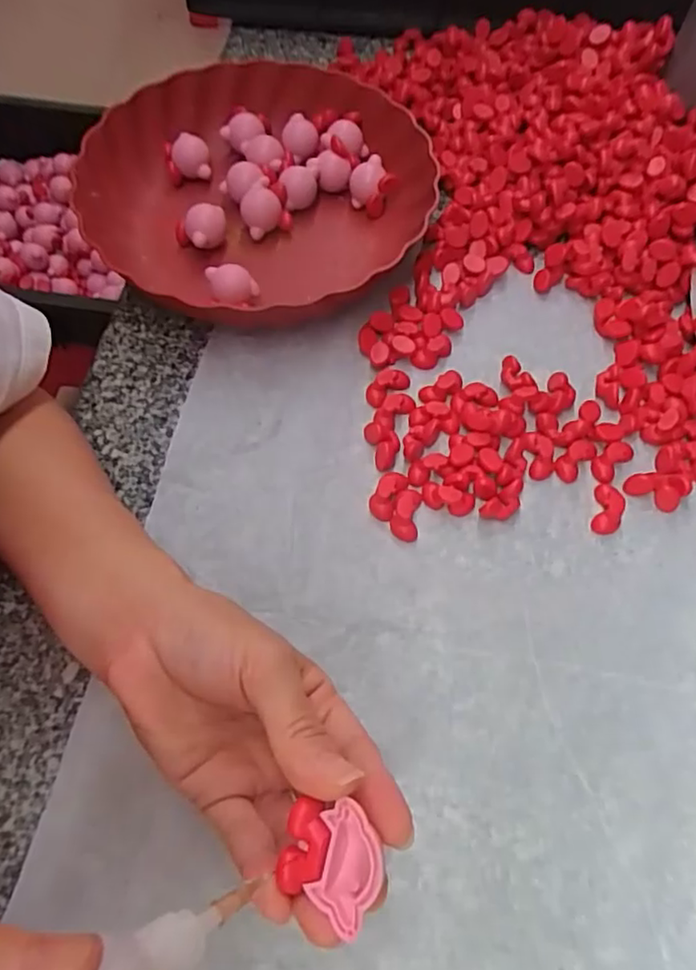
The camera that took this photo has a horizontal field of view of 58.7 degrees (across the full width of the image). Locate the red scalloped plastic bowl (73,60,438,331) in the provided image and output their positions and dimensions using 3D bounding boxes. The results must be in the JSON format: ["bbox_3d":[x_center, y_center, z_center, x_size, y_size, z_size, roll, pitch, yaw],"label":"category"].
[{"bbox_3d":[-0.065,-0.214,0.451,0.240,0.042,0.246,1,65,-2],"label":"red scalloped plastic bowl"}]

